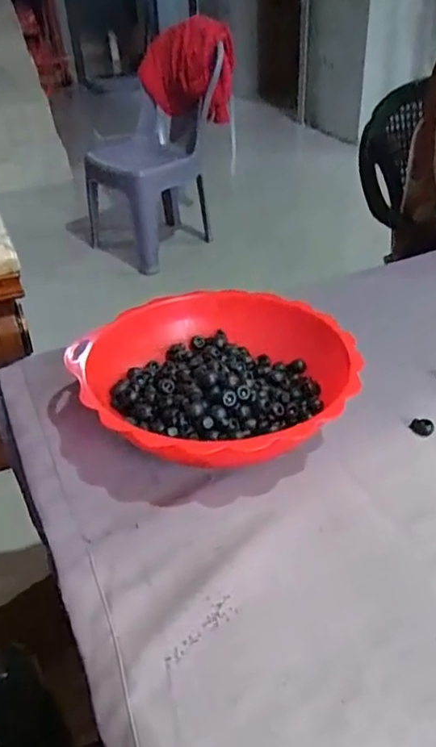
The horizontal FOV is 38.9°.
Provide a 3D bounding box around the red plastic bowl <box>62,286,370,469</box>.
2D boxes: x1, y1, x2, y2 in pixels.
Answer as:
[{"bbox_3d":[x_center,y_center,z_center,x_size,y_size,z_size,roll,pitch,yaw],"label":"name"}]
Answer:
[{"bbox_3d":[0.001,0.014,0.559,0.230,0.077,0.233,-2,35,1],"label":"red plastic bowl"}]

